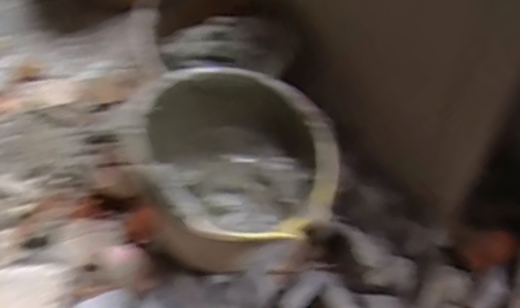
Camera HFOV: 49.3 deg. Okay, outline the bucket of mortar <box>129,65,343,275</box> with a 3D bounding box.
[{"bbox_3d":[-0.032,0.055,0.799,0.255,0.245,0.276,-2,50,3],"label":"bucket of mortar"}]

